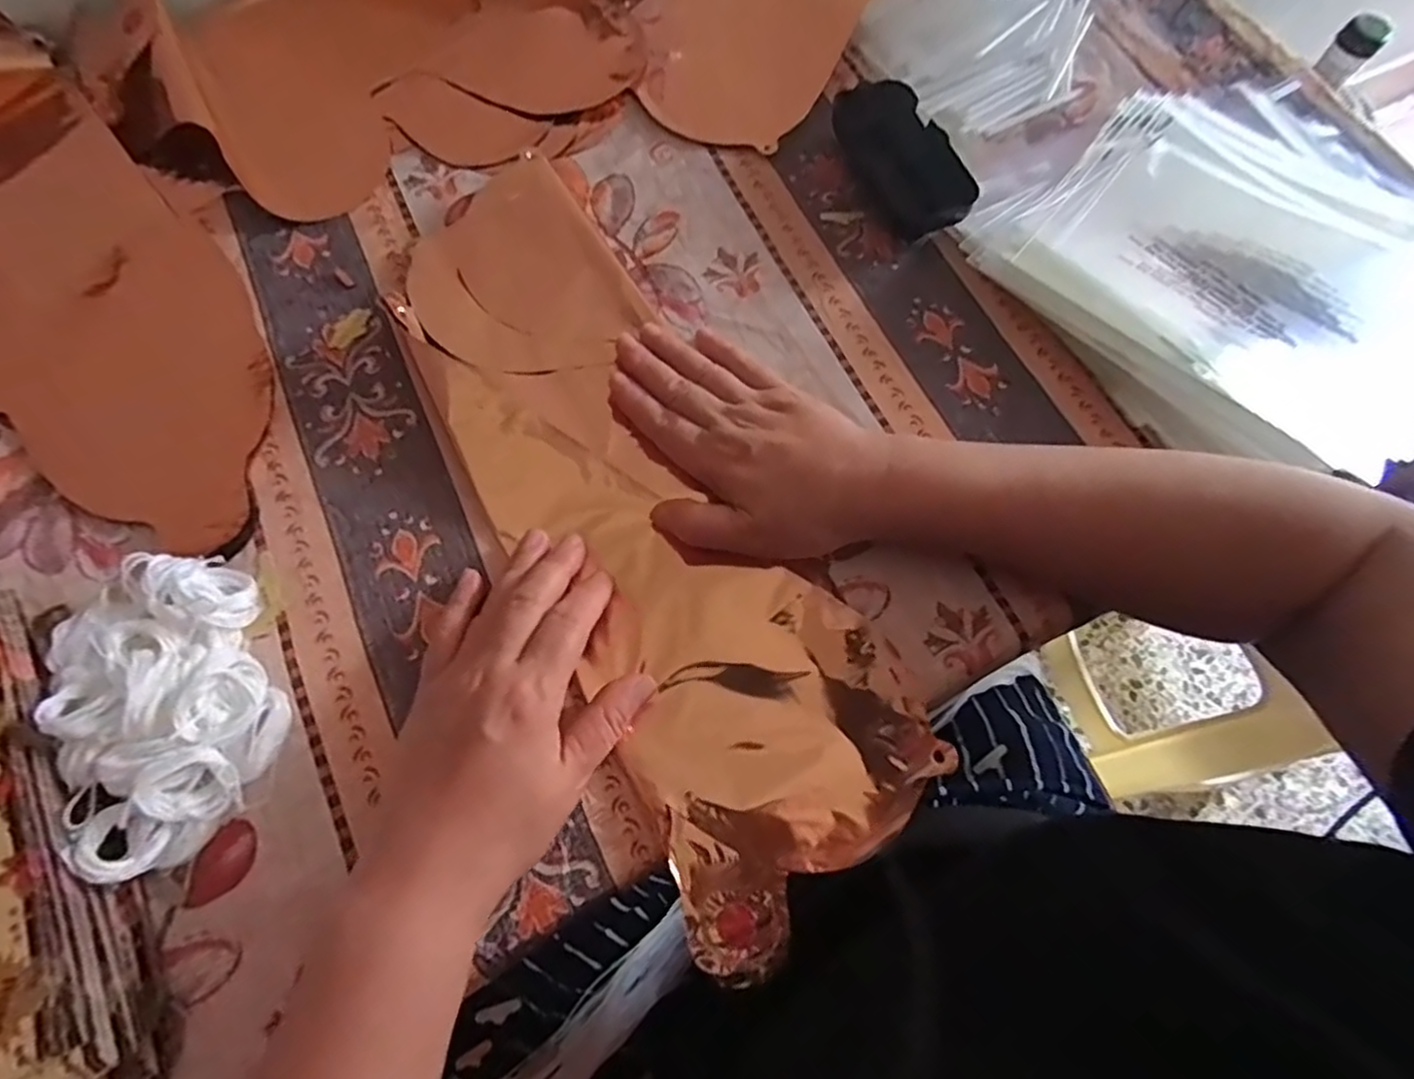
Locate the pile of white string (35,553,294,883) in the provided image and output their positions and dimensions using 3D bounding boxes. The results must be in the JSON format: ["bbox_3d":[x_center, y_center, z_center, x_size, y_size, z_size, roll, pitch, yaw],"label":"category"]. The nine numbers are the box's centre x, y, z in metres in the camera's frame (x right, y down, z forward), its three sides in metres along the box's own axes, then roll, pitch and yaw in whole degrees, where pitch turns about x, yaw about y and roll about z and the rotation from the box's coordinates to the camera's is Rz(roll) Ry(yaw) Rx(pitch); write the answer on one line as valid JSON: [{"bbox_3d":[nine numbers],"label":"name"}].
[{"bbox_3d":[-0.225,0.068,0.285,0.071,0.037,0.117,-25,73,-11],"label":"pile of white string"}]

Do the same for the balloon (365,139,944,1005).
[{"bbox_3d":[-0.041,-0.023,0.340,0.126,0.022,0.402,-28,75,-12],"label":"balloon"}]

